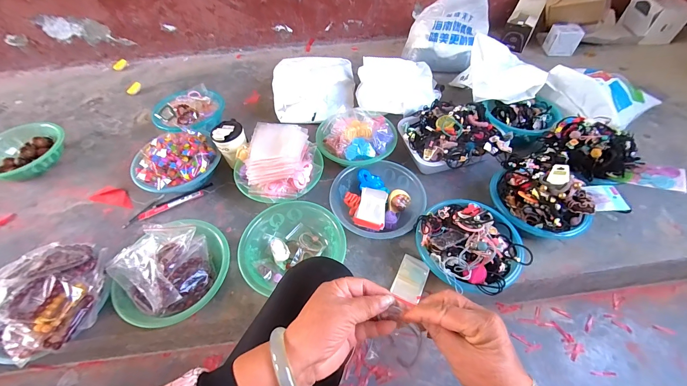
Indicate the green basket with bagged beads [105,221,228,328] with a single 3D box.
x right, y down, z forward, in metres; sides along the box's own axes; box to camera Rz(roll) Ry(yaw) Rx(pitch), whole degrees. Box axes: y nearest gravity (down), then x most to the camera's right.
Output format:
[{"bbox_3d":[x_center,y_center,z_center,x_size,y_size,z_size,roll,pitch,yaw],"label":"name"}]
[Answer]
[{"bbox_3d":[-0.373,0.174,0.650,0.224,0.089,0.223,-1,52,1],"label":"green basket with bagged beads"}]

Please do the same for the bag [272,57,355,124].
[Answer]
[{"bbox_3d":[-0.109,-0.391,1.069,0.289,0.098,0.320,0,52,2],"label":"bag"}]

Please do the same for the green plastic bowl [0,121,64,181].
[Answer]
[{"bbox_3d":[-1.016,-0.125,0.924,0.236,0.074,0.237,24,57,20],"label":"green plastic bowl"}]

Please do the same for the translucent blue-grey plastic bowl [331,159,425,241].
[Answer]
[{"bbox_3d":[0.090,0.020,0.765,0.221,0.069,0.229,-1,52,1],"label":"translucent blue-grey plastic bowl"}]

